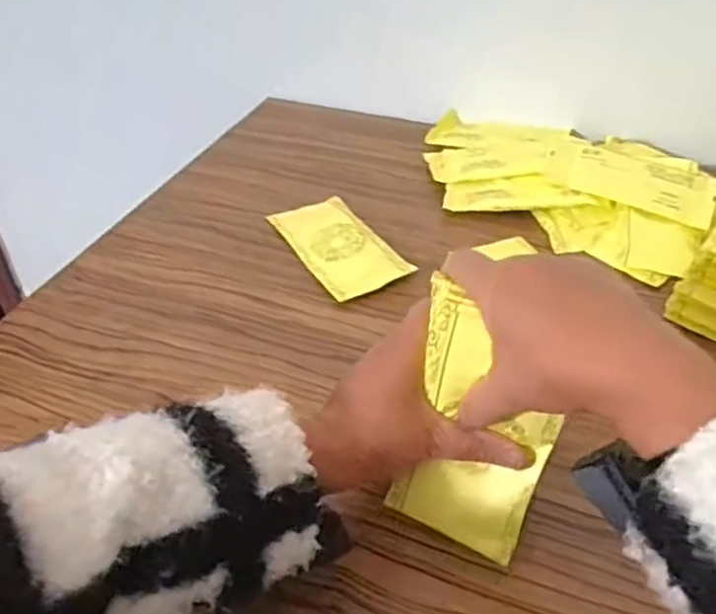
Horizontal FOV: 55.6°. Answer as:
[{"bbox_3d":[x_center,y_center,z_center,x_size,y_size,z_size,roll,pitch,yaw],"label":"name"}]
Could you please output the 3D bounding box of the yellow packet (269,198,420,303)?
[{"bbox_3d":[-0.022,-0.067,0.698,0.085,0.008,0.175,-20,44,-20],"label":"yellow packet"}]

